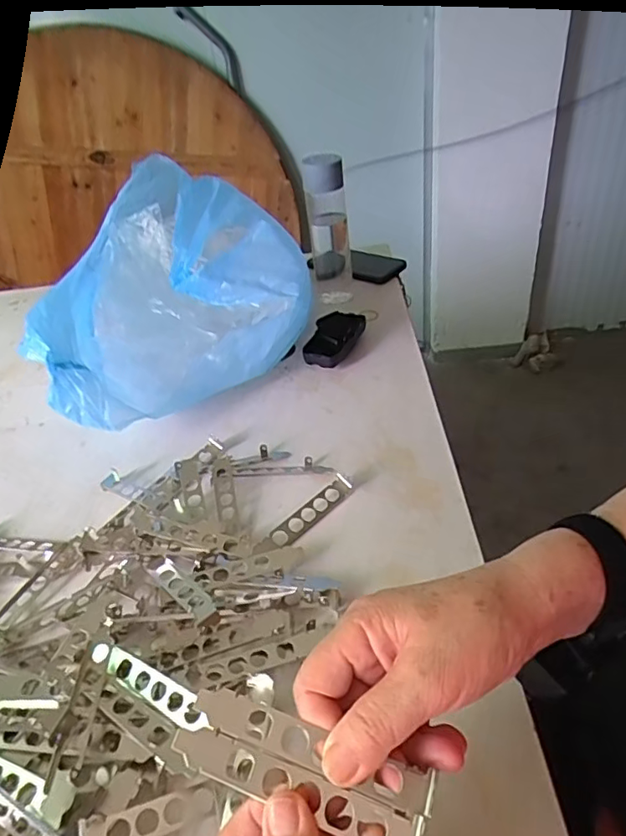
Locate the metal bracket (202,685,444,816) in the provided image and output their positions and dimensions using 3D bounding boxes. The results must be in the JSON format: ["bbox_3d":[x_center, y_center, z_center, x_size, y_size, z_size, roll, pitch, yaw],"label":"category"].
[{"bbox_3d":[-0.002,0.160,0.258,0.120,0.012,0.018,16,43,14],"label":"metal bracket"}]

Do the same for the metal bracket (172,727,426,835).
[{"bbox_3d":[-0.010,0.172,0.248,0.120,0.004,0.019,14,62,14],"label":"metal bracket"}]

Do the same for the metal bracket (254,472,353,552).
[{"bbox_3d":[-0.006,0.086,0.482,0.109,0.010,0.022,-34,45,-29],"label":"metal bracket"}]

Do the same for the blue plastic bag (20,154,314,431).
[{"bbox_3d":[-0.184,-0.144,0.634,0.283,0.233,0.254,-24,41,-20],"label":"blue plastic bag"}]

